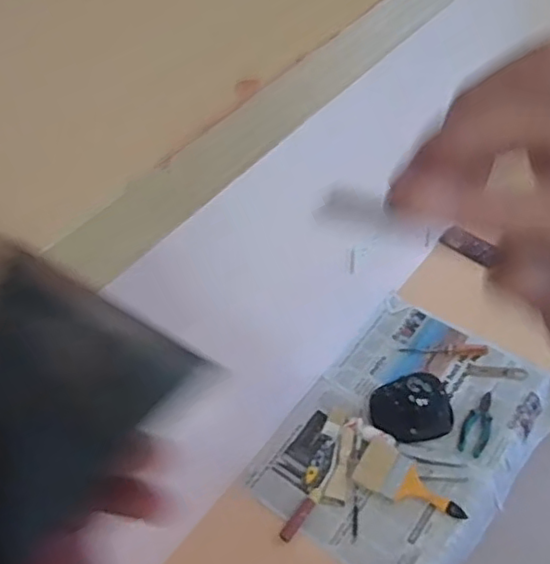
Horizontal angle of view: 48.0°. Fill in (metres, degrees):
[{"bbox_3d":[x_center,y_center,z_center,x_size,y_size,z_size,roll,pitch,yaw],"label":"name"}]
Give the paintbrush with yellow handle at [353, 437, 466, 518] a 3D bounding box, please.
[{"bbox_3d":[0.274,0.408,1.246,0.218,0.024,0.090,24,55,23],"label":"paintbrush with yellow handle"}]

